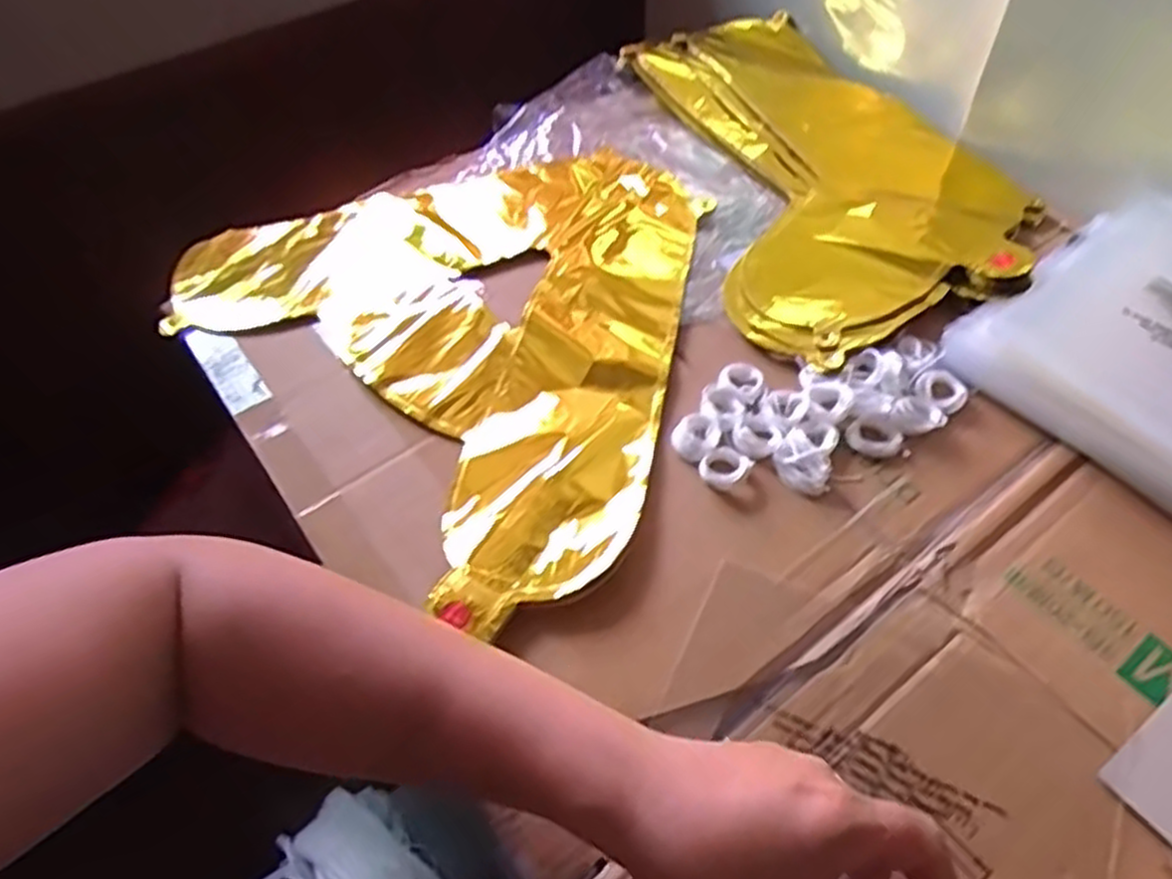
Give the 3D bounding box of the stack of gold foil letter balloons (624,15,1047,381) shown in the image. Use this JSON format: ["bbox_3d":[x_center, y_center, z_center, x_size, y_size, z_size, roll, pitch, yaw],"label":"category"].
[{"bbox_3d":[0.182,-0.228,0.630,0.238,0.035,0.412,-12,54,-6],"label":"stack of gold foil letter balloons"}]

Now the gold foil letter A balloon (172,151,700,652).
[{"bbox_3d":[-0.070,-0.102,0.543,0.384,0.018,0.349,32,61,24],"label":"gold foil letter A balloon"}]

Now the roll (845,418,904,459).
[{"bbox_3d":[0.168,0.000,0.465,0.031,0.009,0.022,19,57,16],"label":"roll"}]

